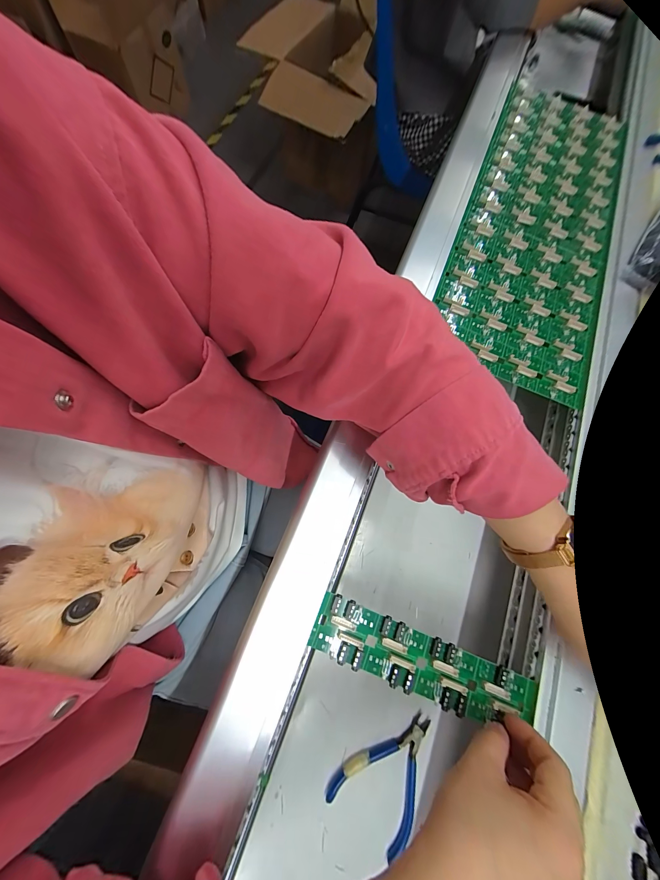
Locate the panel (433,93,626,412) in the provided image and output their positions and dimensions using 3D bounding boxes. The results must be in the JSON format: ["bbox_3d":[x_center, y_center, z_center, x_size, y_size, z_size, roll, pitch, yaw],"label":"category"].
[{"bbox_3d":[0.263,-0.281,0.383,0.174,0.011,0.479,22,73,1],"label":"panel"}]

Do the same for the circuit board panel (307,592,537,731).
[{"bbox_3d":[0.074,0.176,0.239,0.181,0.007,0.043,22,73,1],"label":"circuit board panel"}]

